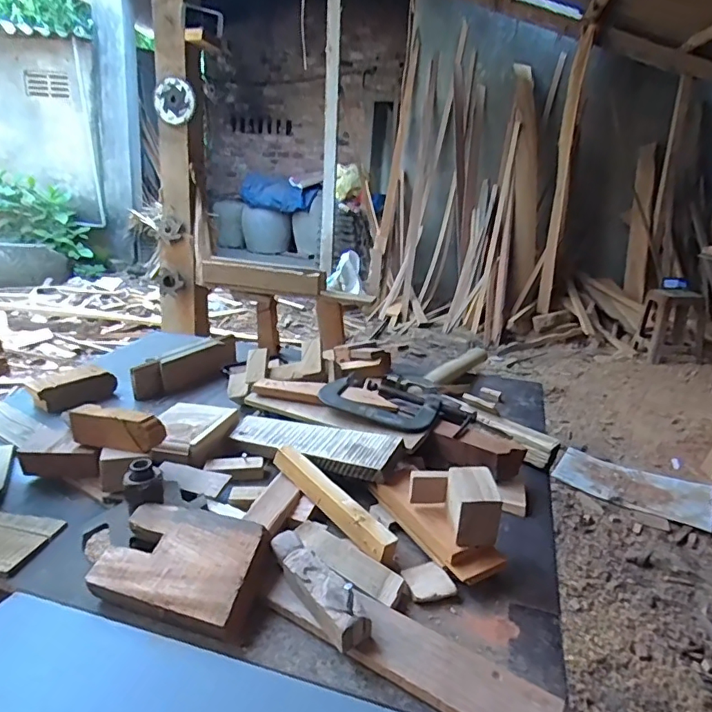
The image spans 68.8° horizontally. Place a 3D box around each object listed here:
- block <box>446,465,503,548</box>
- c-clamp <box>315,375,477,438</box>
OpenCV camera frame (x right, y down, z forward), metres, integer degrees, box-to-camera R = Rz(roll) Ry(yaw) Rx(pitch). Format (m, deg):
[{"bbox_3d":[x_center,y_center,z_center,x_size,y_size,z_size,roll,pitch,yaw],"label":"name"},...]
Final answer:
[{"bbox_3d":[0.105,0.135,0.471,0.041,0.051,0.053,2,18,-5],"label":"block"},{"bbox_3d":[0.048,0.063,0.659,0.188,0.022,0.080,11,20,20],"label":"c-clamp"}]

